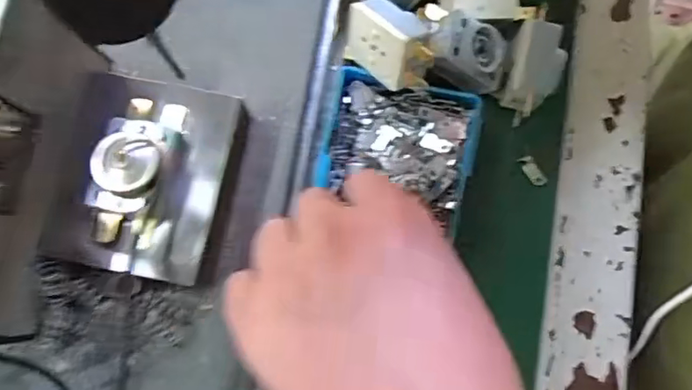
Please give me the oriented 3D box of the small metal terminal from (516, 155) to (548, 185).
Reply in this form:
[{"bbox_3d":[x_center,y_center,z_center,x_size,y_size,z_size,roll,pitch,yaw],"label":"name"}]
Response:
[{"bbox_3d":[0.095,-0.012,0.283,0.008,0.004,0.017,-28,80,-5],"label":"small metal terminal"}]

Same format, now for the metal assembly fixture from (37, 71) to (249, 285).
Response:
[{"bbox_3d":[-0.083,-0.008,0.232,0.069,0.041,0.079,10,79,3],"label":"metal assembly fixture"}]

